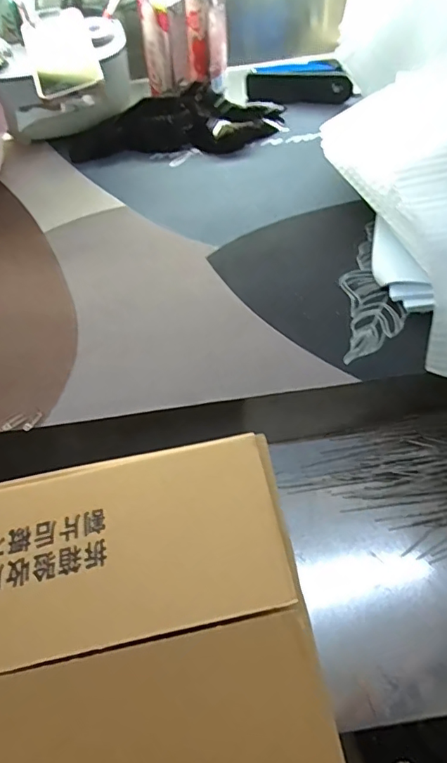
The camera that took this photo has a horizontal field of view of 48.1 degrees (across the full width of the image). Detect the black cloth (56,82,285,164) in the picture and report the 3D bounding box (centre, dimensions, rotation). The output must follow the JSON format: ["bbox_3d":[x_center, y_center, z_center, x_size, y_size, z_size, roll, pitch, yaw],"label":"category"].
[{"bbox_3d":[-0.070,-0.367,0.708,0.318,0.044,0.098,-10,59,-2],"label":"black cloth"}]

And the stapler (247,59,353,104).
[{"bbox_3d":[0.111,-0.450,0.750,0.148,0.029,0.078,-5,58,0],"label":"stapler"}]

